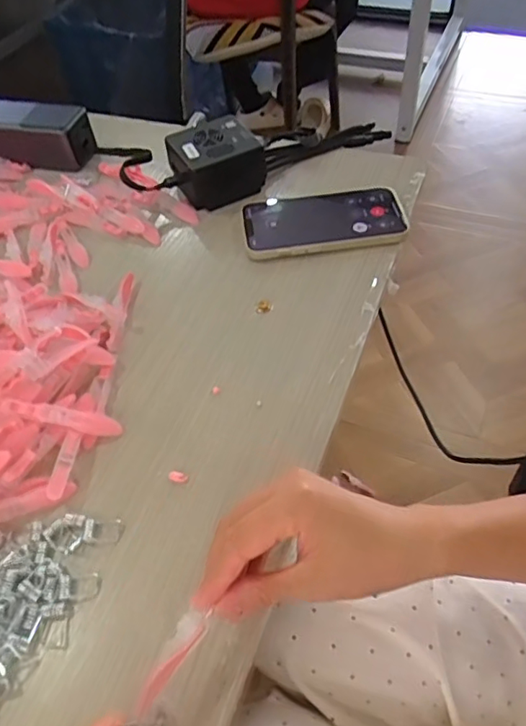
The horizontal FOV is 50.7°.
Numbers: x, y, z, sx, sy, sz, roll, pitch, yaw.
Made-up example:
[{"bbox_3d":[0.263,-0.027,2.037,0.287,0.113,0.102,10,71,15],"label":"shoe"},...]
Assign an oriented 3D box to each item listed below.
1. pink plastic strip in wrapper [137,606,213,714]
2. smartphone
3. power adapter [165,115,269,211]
[{"bbox_3d":[-0.045,0.147,0.275,0.014,0.004,0.049,26,61,20],"label":"pink plastic strip in wrapper"},{"bbox_3d":[0.054,-0.131,0.503,0.145,0.010,0.074,-8,59,-1],"label":"smartphone"},{"bbox_3d":[-0.048,-0.191,0.541,0.083,0.058,0.071,-34,60,-22],"label":"power adapter"}]

